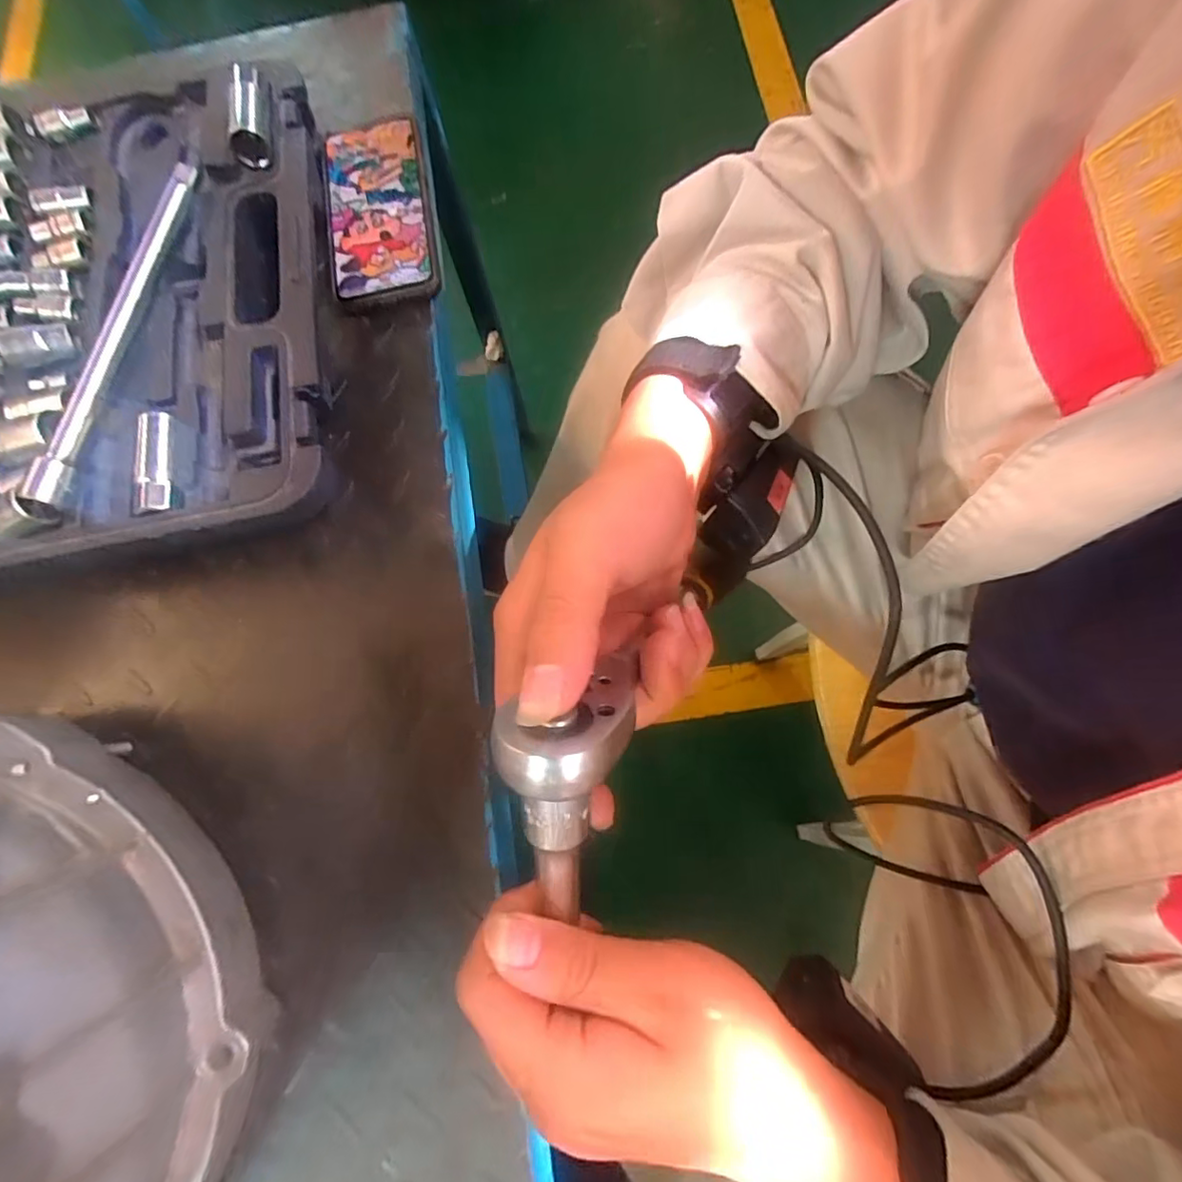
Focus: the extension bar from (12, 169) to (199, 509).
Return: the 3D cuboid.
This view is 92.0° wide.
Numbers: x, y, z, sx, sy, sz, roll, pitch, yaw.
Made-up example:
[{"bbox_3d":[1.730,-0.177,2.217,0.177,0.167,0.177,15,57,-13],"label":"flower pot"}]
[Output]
[{"bbox_3d":[-0.294,-0.165,0.357,0.018,0.027,0.240,10,73,5],"label":"extension bar"}]

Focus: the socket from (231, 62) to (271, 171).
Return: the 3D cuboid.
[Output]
[{"bbox_3d":[-0.242,-0.336,0.402,0.029,0.022,0.066,-4,86,0],"label":"socket"}]

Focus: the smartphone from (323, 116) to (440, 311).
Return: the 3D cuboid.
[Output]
[{"bbox_3d":[-0.159,-0.284,0.427,0.074,0.008,0.162,-11,78,1],"label":"smartphone"}]

